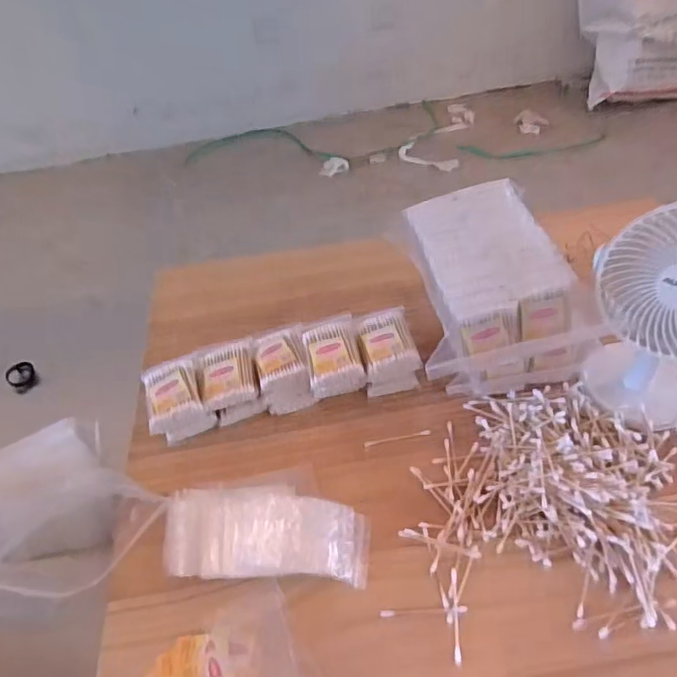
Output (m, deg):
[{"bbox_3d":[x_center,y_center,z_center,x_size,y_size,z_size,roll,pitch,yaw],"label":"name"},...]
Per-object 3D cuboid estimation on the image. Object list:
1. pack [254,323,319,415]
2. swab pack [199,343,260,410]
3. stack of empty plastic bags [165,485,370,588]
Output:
[{"bbox_3d":[-0.064,0.035,0.638,0.060,0.055,0.091,-12,47,-7],"label":"pack"},{"bbox_3d":[-0.123,0.041,0.624,0.061,0.015,0.077,-13,47,-8],"label":"swab pack"},{"bbox_3d":[-0.068,0.176,0.514,0.188,0.043,0.092,-1,46,4],"label":"stack of empty plastic bags"}]

